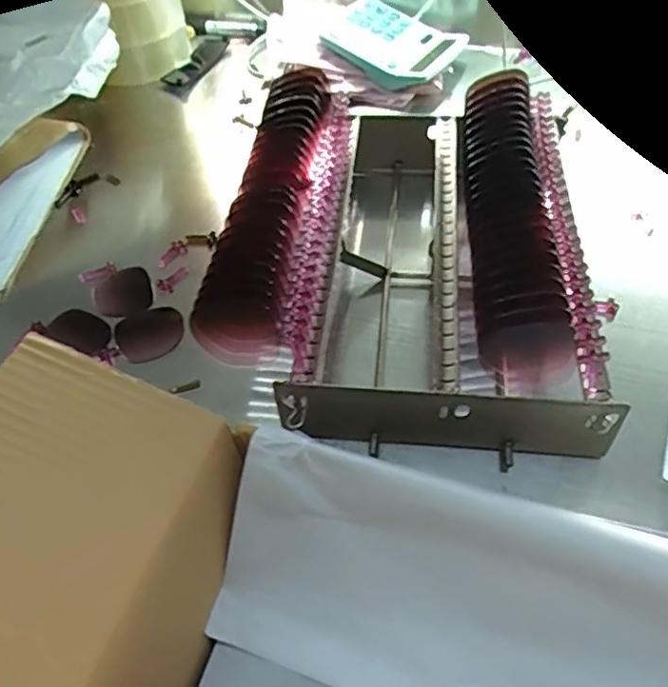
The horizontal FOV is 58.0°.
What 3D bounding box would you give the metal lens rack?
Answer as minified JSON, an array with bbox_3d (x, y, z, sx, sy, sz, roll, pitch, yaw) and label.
[{"bbox_3d":[0.050,-0.085,0.462,0.244,0.099,0.321,1,51,5],"label":"metal lens rack"}]

